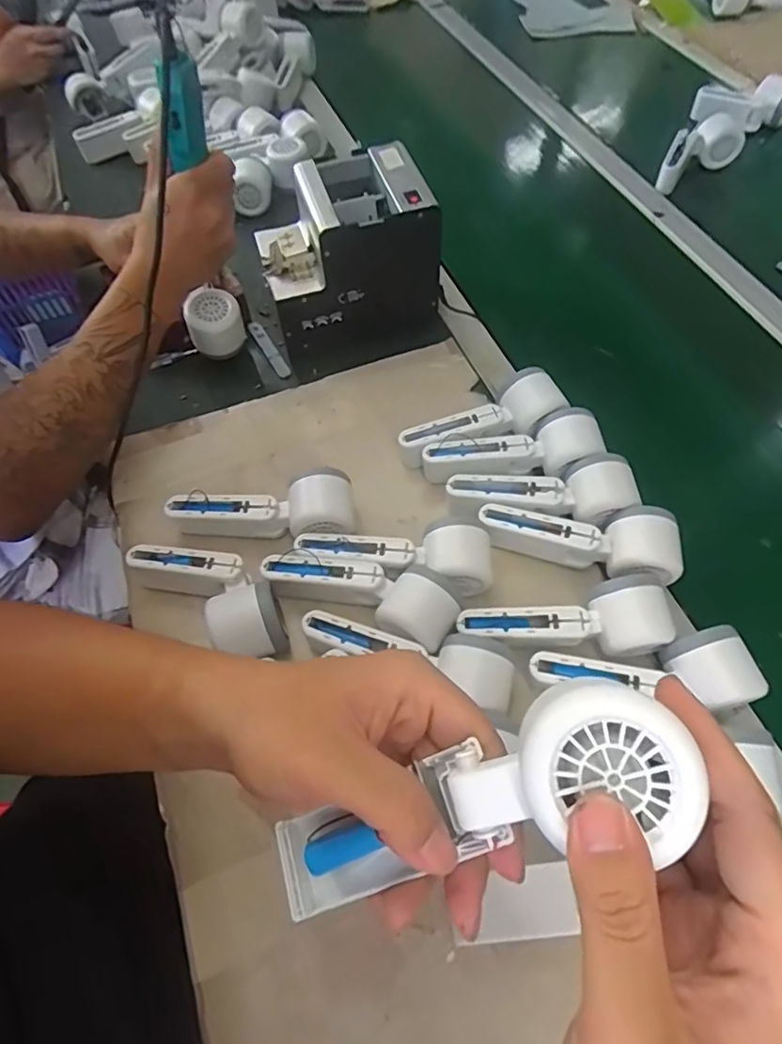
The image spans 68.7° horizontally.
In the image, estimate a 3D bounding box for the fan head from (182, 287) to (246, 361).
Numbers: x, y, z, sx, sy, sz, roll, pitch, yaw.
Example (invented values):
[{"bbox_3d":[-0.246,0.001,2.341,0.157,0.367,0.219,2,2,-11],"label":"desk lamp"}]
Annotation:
[{"bbox_3d":[-0.192,-0.214,0.633,0.051,0.063,0.049,0,59,1],"label":"fan head"}]

